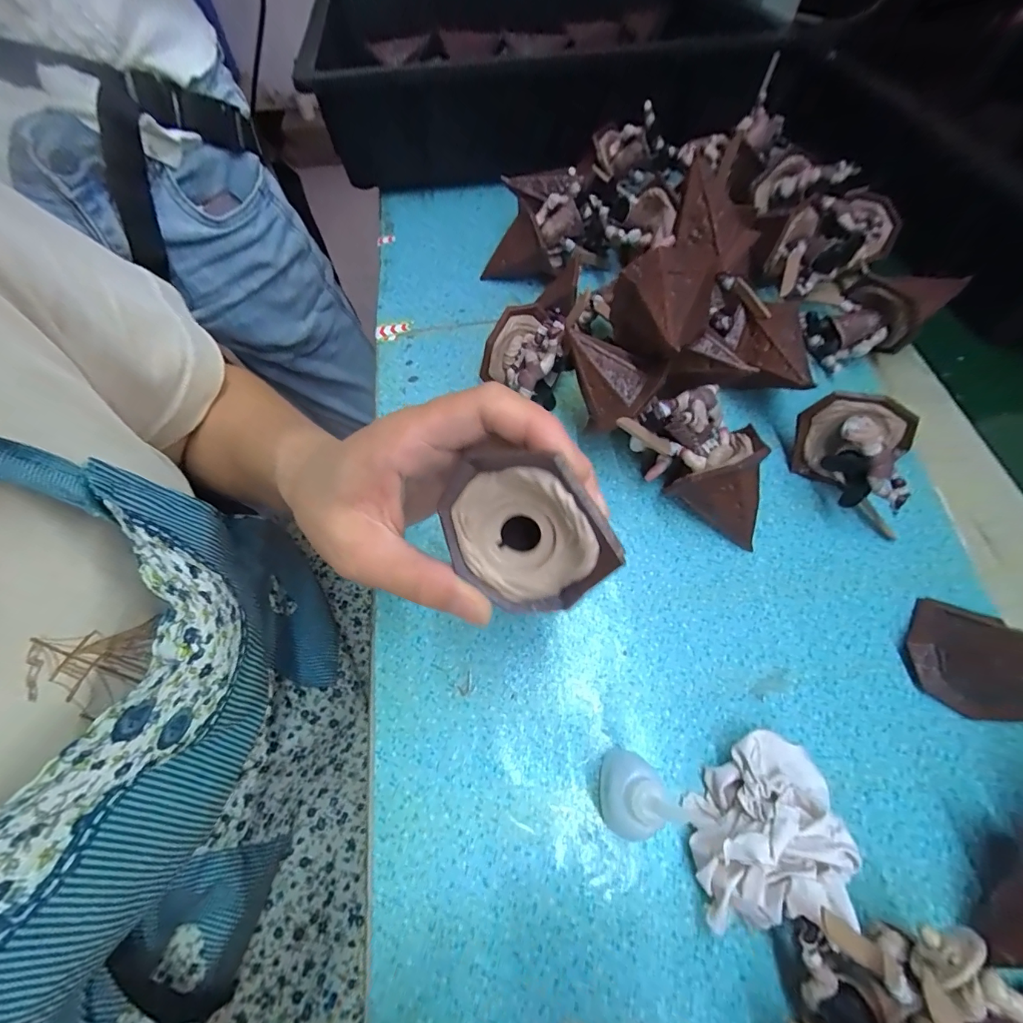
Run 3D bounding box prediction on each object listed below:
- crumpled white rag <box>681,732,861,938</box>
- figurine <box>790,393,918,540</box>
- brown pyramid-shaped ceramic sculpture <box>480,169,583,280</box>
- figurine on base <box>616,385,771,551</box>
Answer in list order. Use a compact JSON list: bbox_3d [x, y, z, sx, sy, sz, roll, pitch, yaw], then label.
[{"bbox_3d":[0.113,0.143,0.201,0.051,0.047,0.075,10,64,4],"label":"crumpled white rag"},{"bbox_3d":[0.223,-0.037,0.282,0.071,0.063,0.067,14,64,6],"label":"figurine"},{"bbox_3d":[0.023,-0.247,0.387,0.076,0.058,0.085,17,64,7],"label":"brown pyramid-shaped ceramic sculpture"},{"bbox_3d":[0.122,-0.032,0.279,0.102,0.065,0.059,33,67,14],"label":"figurine on base"}]

